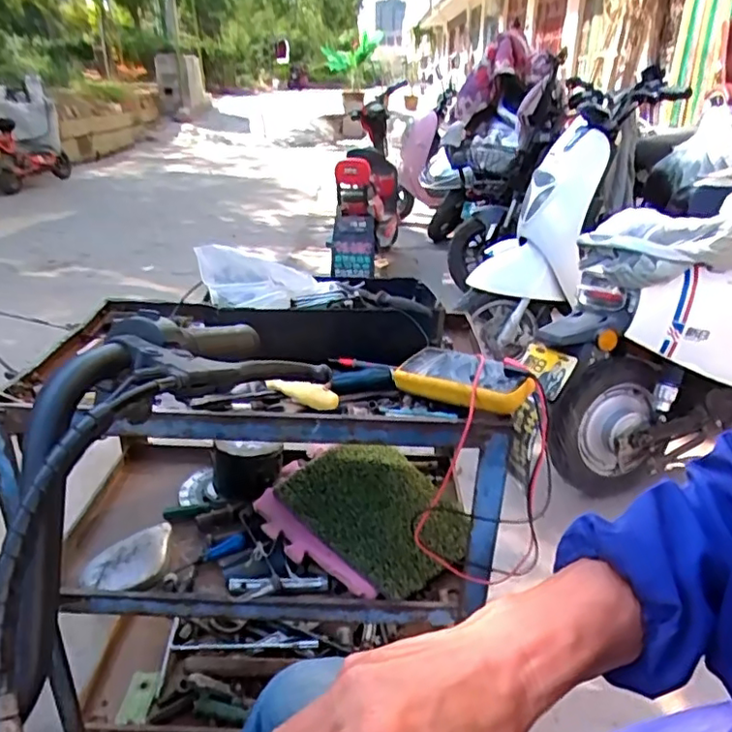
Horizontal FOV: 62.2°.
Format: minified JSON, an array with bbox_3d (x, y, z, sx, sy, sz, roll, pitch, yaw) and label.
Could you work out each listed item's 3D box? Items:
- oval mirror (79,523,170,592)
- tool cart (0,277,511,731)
[{"bbox_3d":[-0.362,0.301,0.933,0.143,0.021,0.073,-19,61,-39],"label":"oval mirror"},{"bbox_3d":[-0.154,0.242,1.006,0.645,0.674,0.369,0,25,-1],"label":"tool cart"}]

